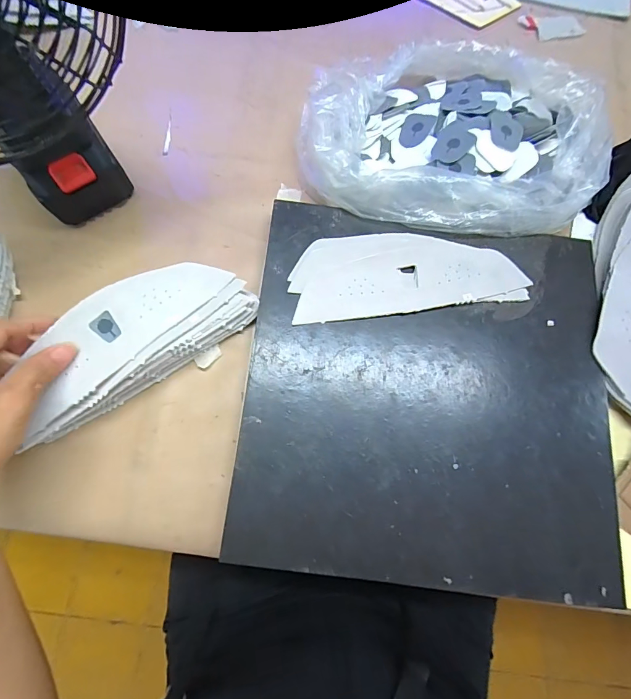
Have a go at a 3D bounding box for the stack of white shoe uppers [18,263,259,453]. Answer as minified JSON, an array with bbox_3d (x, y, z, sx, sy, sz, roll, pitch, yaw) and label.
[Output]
[{"bbox_3d":[-0.150,-0.004,0.301,0.201,0.048,0.070,-37,77,-14],"label":"stack of white shoe uppers"}]

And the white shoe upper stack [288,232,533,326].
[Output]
[{"bbox_3d":[0.079,-0.070,0.330,0.198,0.008,0.077,-6,76,-5],"label":"white shoe upper stack"}]

